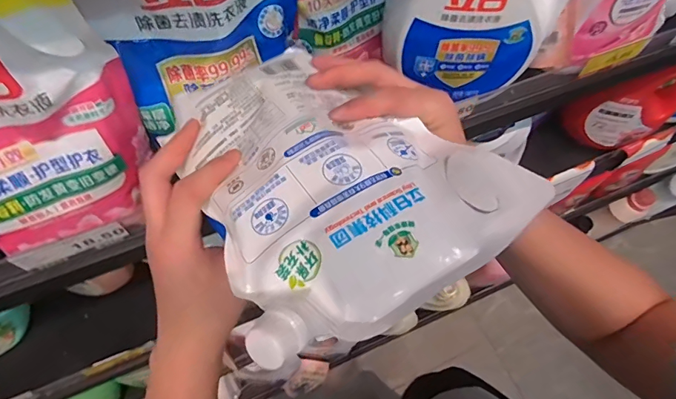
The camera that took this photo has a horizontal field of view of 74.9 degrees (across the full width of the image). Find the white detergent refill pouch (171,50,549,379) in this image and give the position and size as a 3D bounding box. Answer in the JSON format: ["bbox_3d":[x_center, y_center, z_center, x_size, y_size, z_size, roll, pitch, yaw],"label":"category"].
[{"bbox_3d":[-0.003,-0.029,0.293,0.189,0.060,0.221,-28,67,-16],"label":"white detergent refill pouch"}]

